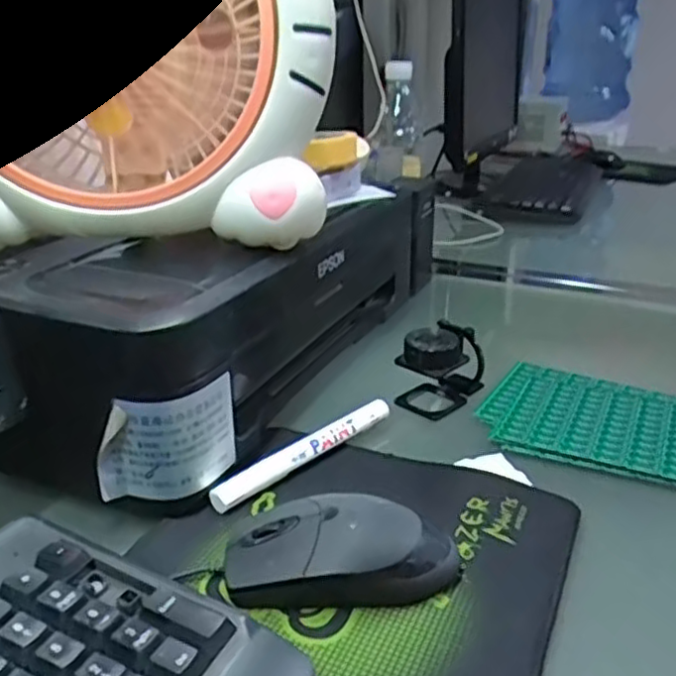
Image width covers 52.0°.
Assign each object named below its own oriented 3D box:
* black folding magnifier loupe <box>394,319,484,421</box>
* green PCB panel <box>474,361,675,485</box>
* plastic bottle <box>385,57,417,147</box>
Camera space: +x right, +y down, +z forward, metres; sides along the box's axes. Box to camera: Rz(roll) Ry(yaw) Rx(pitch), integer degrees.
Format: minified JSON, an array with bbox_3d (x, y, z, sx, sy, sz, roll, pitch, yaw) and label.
[{"bbox_3d":[0.076,0.019,0.510,0.068,0.062,0.040,-19,29,-37],"label":"black folding magnifier loupe"},{"bbox_3d":[0.179,0.055,0.485,0.145,0.009,0.115,9,25,21],"label":"green PCB panel"},{"bbox_3d":[0.078,-0.282,0.836,0.043,0.094,0.042,3,23,9],"label":"plastic bottle"}]

